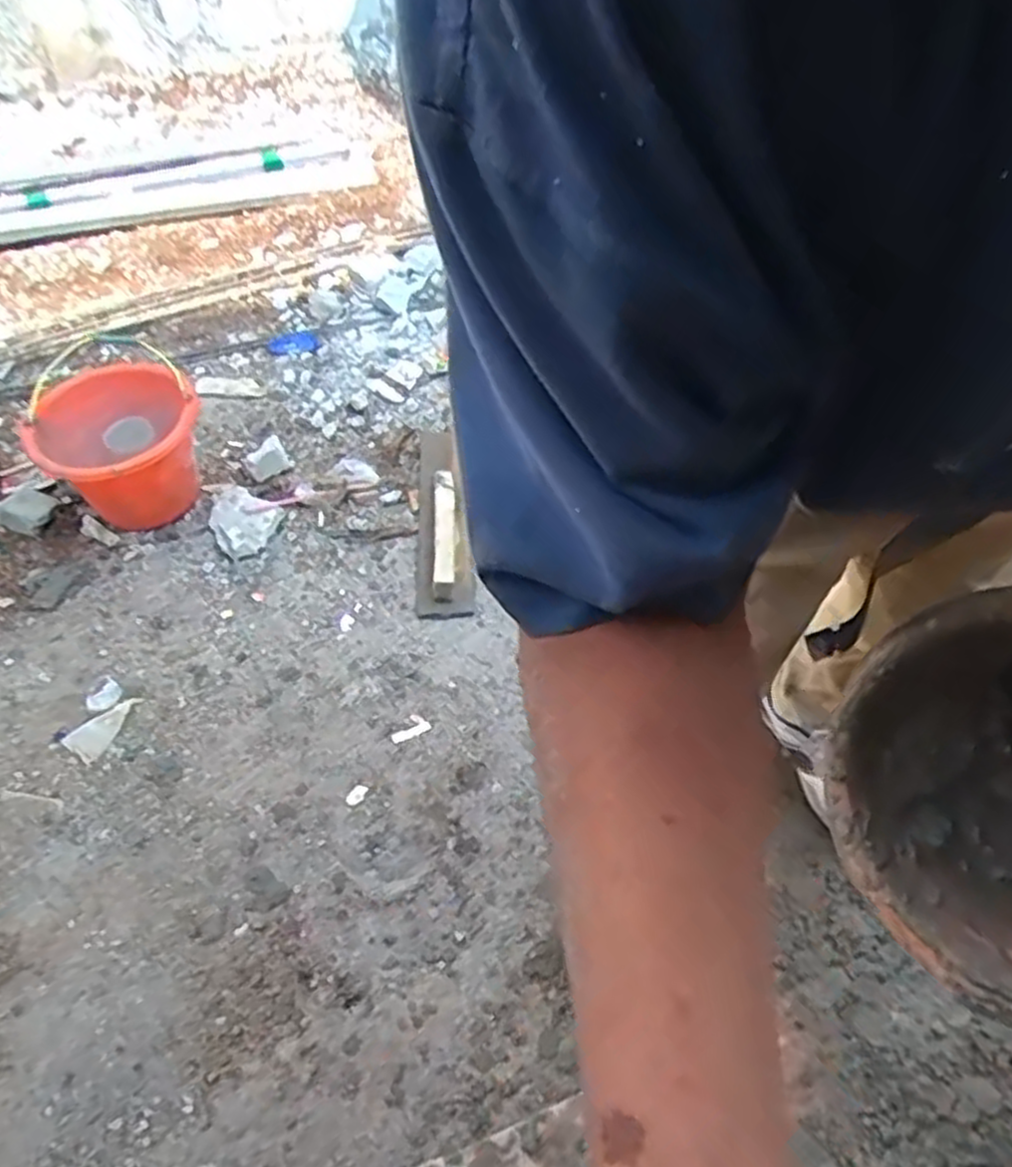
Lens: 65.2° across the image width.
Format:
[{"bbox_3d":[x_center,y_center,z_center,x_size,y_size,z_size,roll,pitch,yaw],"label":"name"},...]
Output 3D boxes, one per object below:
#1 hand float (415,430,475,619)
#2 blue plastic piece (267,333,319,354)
[{"bbox_3d":[-0.116,-0.132,1.444,0.097,0.047,0.431,-3,60,-1],"label":"hand float"},{"bbox_3d":[-0.484,-0.543,1.796,0.110,0.011,0.074,-19,60,-28],"label":"blue plastic piece"}]

